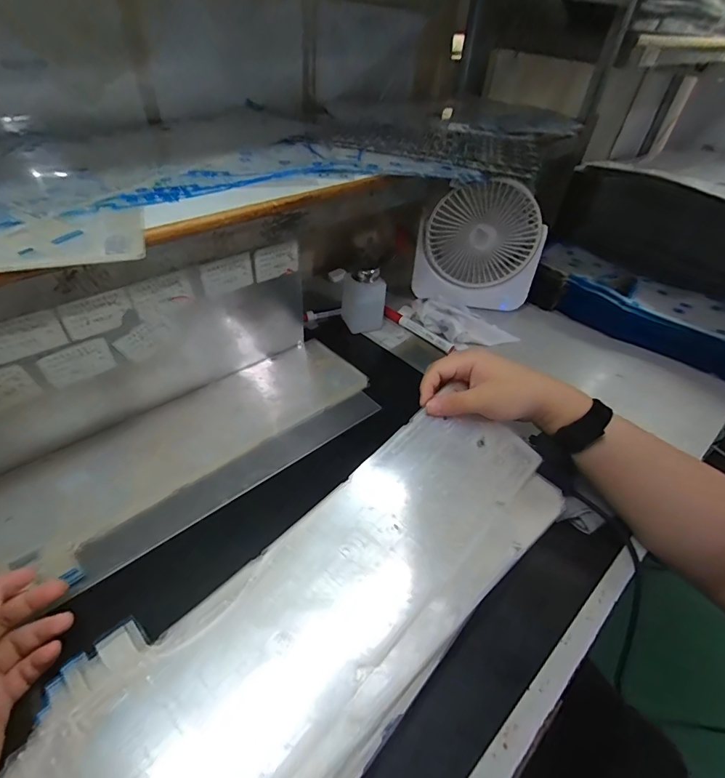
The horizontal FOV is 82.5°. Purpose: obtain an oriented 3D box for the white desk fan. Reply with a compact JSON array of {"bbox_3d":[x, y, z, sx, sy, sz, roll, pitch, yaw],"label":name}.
[{"bbox_3d":[0.187,-0.223,0.666,0.193,0.195,0.049,1,43,-3],"label":"white desk fan"}]

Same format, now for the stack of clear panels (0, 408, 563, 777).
[{"bbox_3d":[-0.011,0.156,0.327,0.170,0.037,0.429,32,51,33],"label":"stack of clear panels"}]

